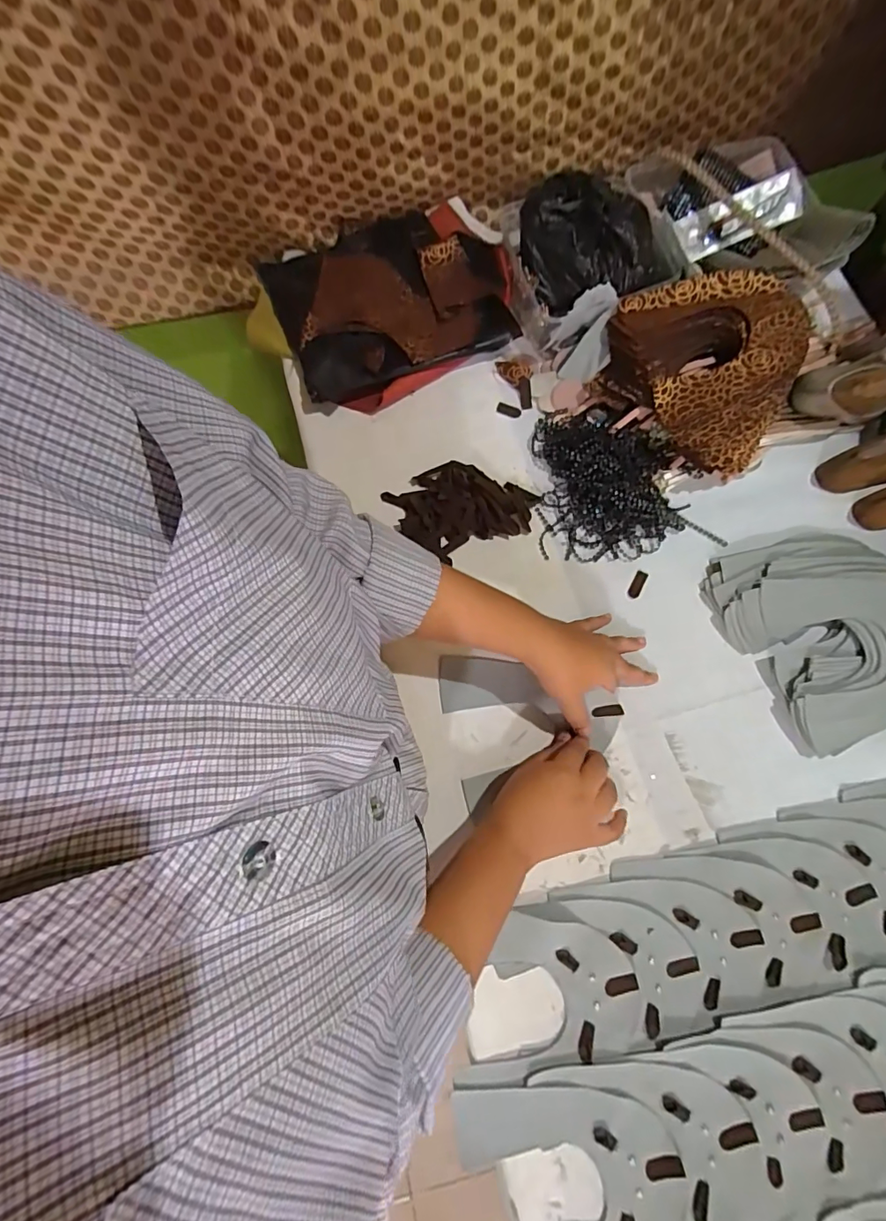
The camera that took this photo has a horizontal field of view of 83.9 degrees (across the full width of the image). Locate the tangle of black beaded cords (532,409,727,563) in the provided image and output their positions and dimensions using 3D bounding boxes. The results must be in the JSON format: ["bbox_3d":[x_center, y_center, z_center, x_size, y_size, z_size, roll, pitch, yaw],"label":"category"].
[{"bbox_3d":[0.194,-0.138,0.519,0.185,0.035,0.166,-2,75,0],"label":"tangle of black beaded cords"}]

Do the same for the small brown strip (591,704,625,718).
[{"bbox_3d":[0.149,0.091,0.448,0.027,0.004,0.013,-14,113,13],"label":"small brown strip"}]

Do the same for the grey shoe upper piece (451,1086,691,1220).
[{"bbox_3d":[0.102,0.440,0.373,0.159,0.006,0.151,-13,75,-3],"label":"grey shoe upper piece"}]

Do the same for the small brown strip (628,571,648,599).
[{"bbox_3d":[0.200,-0.026,0.506,0.012,0.004,0.031,29,77,8],"label":"small brown strip"}]

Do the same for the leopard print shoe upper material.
[{"bbox_3d":[0.255,-0.249,0.500,0.177,0.058,0.182,22,76,6],"label":"leopard print shoe upper material"}]

